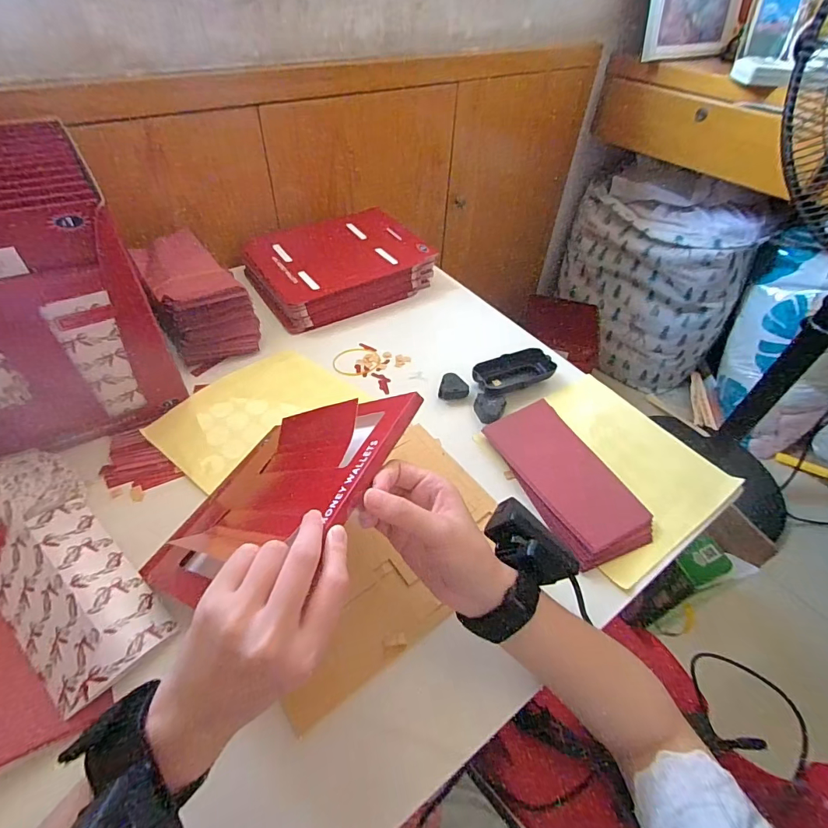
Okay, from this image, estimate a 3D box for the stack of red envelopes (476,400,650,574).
[{"bbox_3d":[0.166,0.069,0.481,0.099,0.026,0.186,-19,51,-19],"label":"stack of red envelopes"}]

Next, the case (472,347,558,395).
[{"bbox_3d":[0.133,-0.055,0.587,0.110,0.026,0.050,-17,50,-18],"label":"case"}]

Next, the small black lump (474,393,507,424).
[{"bbox_3d":[0.095,-0.006,0.548,0.038,0.025,0.035,13,48,9],"label":"small black lump"}]

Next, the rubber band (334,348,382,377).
[{"bbox_3d":[-0.079,-0.074,0.603,0.064,0.005,0.055,-14,49,-15],"label":"rubber band"}]

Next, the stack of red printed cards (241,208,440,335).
[{"bbox_3d":[-0.127,-0.246,0.721,0.275,0.061,0.214,-24,53,-24],"label":"stack of red printed cards"}]

